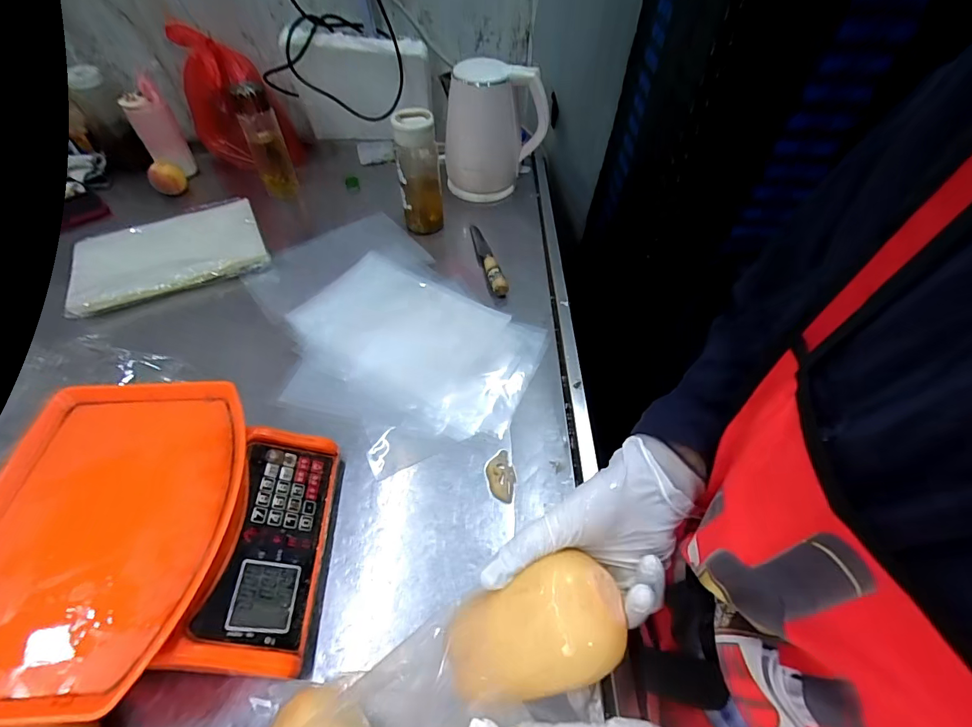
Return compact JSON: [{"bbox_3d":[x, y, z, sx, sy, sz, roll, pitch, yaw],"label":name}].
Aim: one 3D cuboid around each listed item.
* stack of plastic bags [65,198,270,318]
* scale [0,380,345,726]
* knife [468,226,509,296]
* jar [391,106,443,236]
[{"bbox_3d":[-0.540,-0.191,0.756,0.293,0.031,0.177,-23,54,-19],"label":"stack of plastic bags"},{"bbox_3d":[-0.314,0.169,0.439,0.286,0.121,0.286,-1,51,-3],"label":"scale"},{"bbox_3d":[0.000,-0.191,0.794,0.026,0.027,0.190,-12,55,-12],"label":"knife"},{"bbox_3d":[-0.117,-0.342,0.797,0.083,0.197,0.081,0,50,0],"label":"jar"}]

